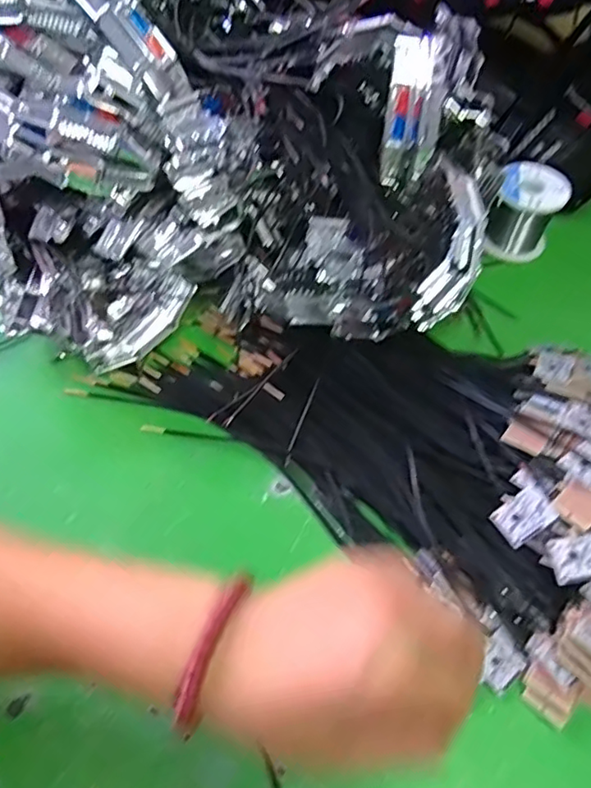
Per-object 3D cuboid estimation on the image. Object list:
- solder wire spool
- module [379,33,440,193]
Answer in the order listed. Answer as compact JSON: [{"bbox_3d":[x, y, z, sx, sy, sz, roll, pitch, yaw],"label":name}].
[{"bbox_3d":[0.206,-0.164,0.535,0.062,0.065,0.062,17,58,9],"label":"solder wire spool"},{"bbox_3d":[0.083,-0.196,0.414,0.033,0.094,0.018,4,26,1],"label":"module"}]

